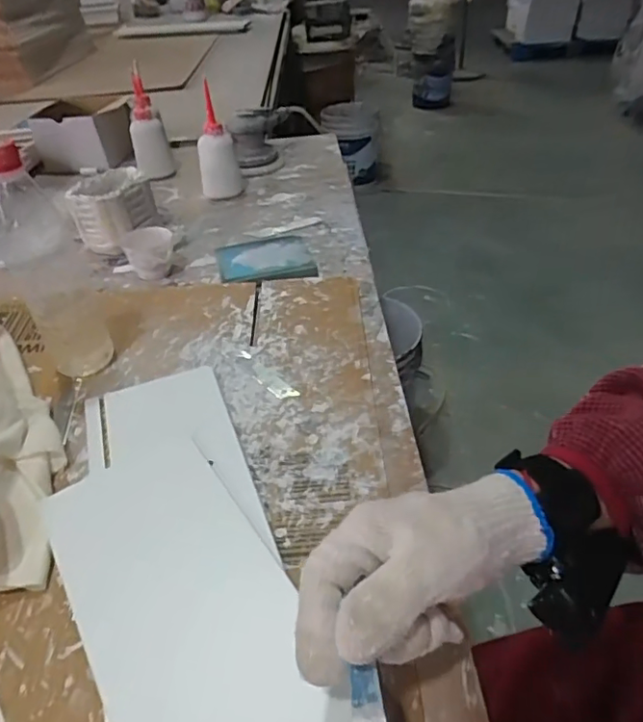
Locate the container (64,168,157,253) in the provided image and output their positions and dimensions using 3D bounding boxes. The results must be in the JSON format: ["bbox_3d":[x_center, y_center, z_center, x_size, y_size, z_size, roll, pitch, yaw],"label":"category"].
[{"bbox_3d":[-0.288,-0.211,0.776,0.092,0.079,0.115,6,40,13],"label":"container"}]

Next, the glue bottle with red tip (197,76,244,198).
[{"bbox_3d":[-0.162,-0.335,0.878,0.066,0.144,0.059,-9,39,-6],"label":"glue bottle with red tip"}]

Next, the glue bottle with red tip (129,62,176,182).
[{"bbox_3d":[-0.302,-0.405,0.971,0.064,0.150,0.069,-14,39,-12],"label":"glue bottle with red tip"}]

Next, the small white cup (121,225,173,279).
[{"bbox_3d":[-0.221,-0.142,0.713,0.063,0.042,0.062,-12,40,-13],"label":"small white cup"}]

